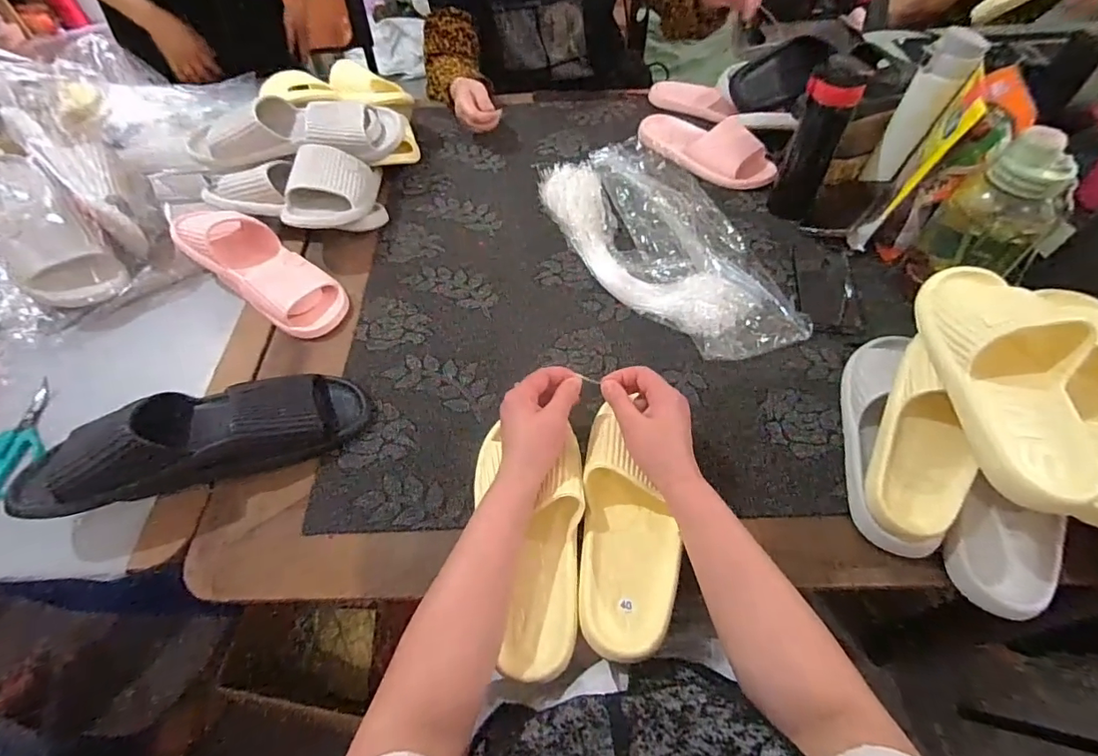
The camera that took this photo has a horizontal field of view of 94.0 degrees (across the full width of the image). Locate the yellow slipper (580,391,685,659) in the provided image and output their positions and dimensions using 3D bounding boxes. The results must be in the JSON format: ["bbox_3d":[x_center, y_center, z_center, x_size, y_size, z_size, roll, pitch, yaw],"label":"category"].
[{"bbox_3d":[0.076,0.137,0.498,0.094,0.068,0.234,-1,61,1],"label":"yellow slipper"}]

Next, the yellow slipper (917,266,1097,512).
[{"bbox_3d":[0.413,-0.010,0.455,0.100,0.060,0.247,4,55,5],"label":"yellow slipper"}]

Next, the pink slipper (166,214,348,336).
[{"bbox_3d":[-0.393,-0.156,0.703,0.269,0.070,0.102,37,62,7],"label":"pink slipper"}]

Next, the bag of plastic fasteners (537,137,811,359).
[{"bbox_3d":[0.163,-0.216,0.759,0.244,0.048,0.478,-20,56,-13],"label":"bag of plastic fasteners"}]

